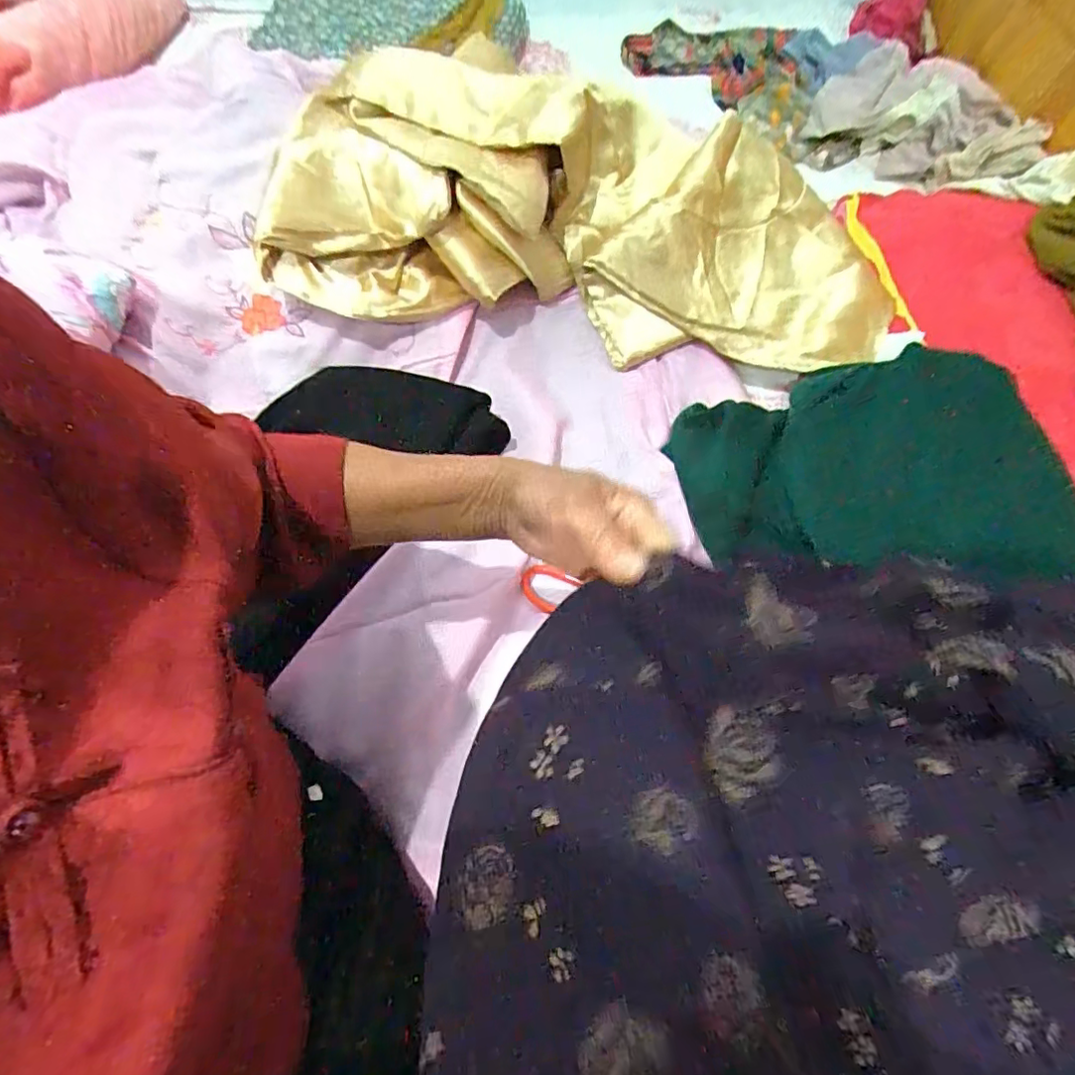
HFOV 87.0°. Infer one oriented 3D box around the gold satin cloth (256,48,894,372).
[{"bbox_3d":[0.057,-0.391,0.666,0.724,0.223,0.254,2,62,0],"label":"gold satin cloth"}]

